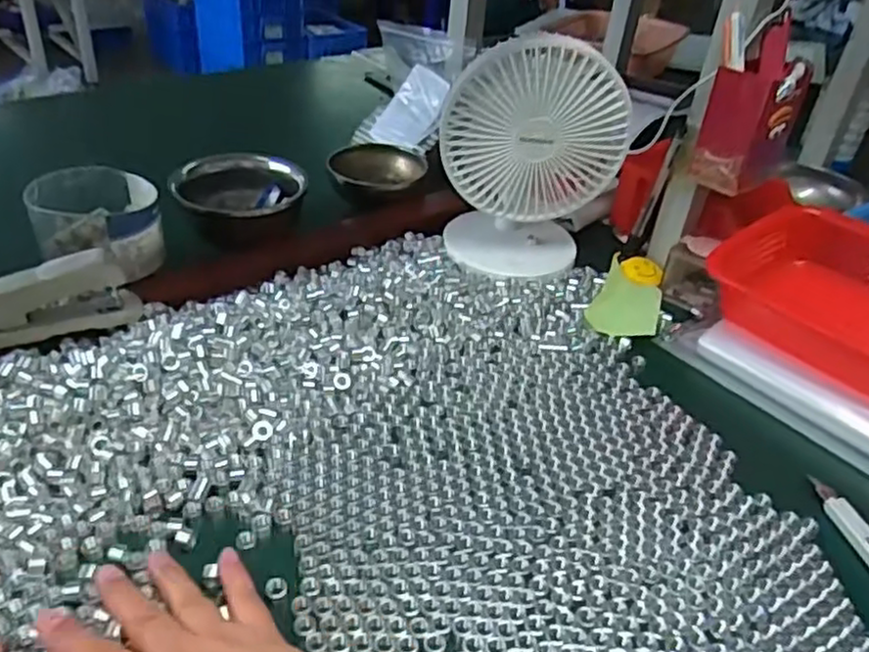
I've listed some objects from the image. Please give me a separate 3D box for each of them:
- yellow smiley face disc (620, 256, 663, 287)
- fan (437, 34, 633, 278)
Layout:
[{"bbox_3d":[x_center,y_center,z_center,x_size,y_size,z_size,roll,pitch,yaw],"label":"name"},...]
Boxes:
[{"bbox_3d":[0.204,-0.053,0.694,0.039,0.012,0.040,11,38,6],"label":"yellow smiley face disc"},{"bbox_3d":[0.089,-0.160,0.657,0.164,0.202,0.094,8,37,1],"label":"fan"}]

